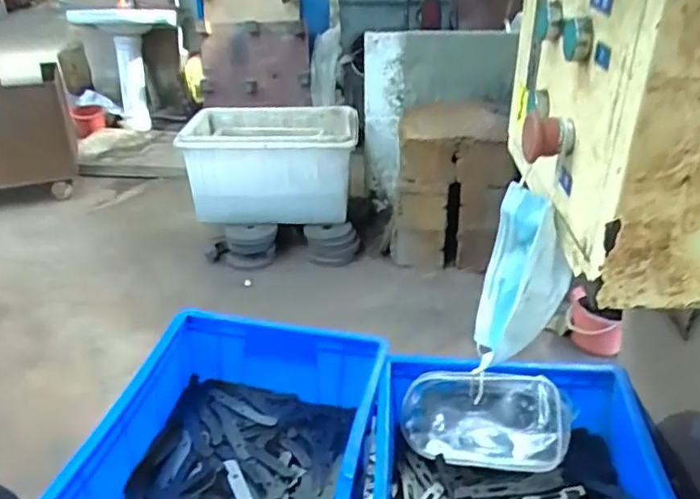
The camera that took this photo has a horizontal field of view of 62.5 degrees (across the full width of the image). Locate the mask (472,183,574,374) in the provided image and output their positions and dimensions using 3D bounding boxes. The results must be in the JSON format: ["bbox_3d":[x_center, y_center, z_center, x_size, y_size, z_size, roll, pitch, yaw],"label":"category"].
[{"bbox_3d":[0.151,0.032,0.503,0.068,0.150,0.092,7,32,13],"label":"mask"}]

